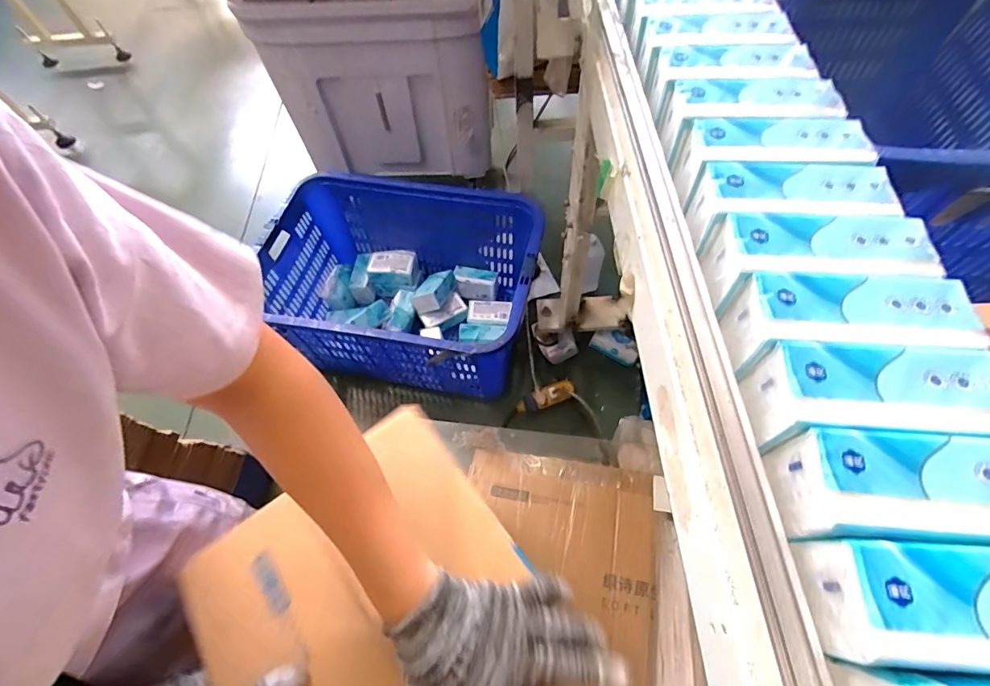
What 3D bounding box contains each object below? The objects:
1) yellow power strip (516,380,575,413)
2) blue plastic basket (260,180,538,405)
[{"bbox_3d":[0.130,0.147,1.253,0.167,0.027,0.051,-25,66,21],"label":"yellow power strip"},{"bbox_3d":[-0.259,-0.172,1.259,0.700,0.360,0.482,15,67,5],"label":"blue plastic basket"}]

